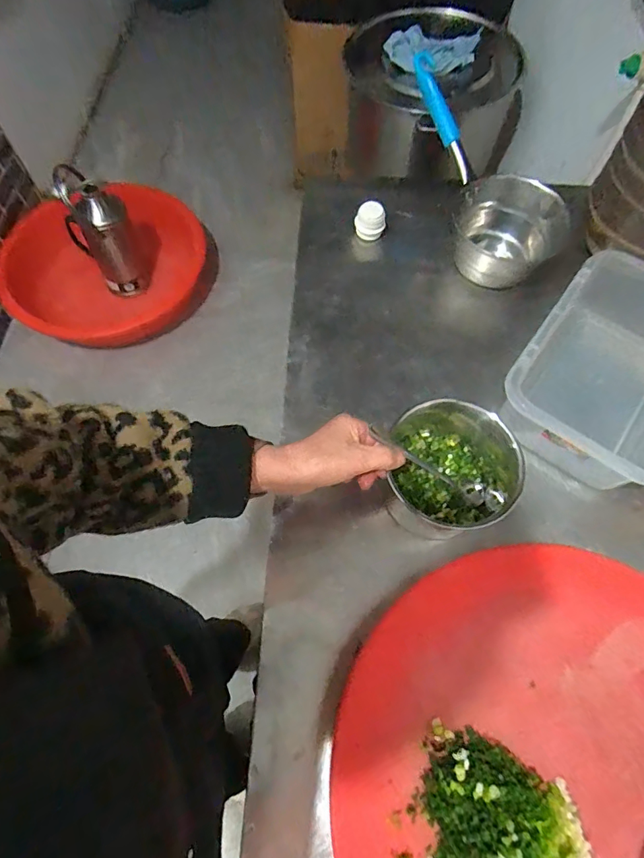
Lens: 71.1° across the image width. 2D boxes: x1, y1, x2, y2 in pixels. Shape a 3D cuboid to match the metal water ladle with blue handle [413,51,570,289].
[{"bbox_3d":[0.210,-0.356,0.632,0.142,0.092,0.322,-31,94,-12],"label":"metal water ladle with blue handle"}]

